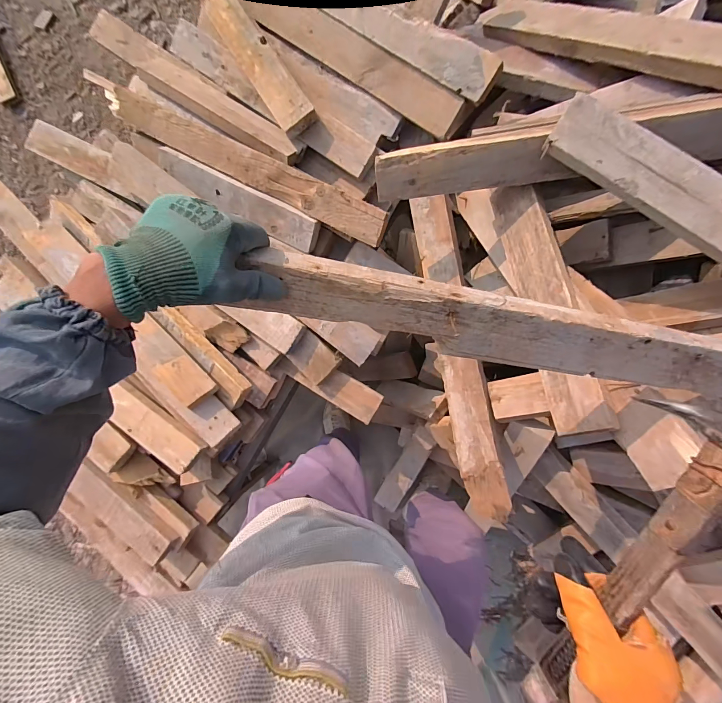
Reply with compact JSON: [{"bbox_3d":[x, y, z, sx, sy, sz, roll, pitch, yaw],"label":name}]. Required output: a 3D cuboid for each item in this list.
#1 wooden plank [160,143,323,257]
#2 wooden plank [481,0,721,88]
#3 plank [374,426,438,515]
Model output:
[{"bbox_3d":[-0.313,-0.380,0.865,0.458,0.027,0.083,27,114,3],"label":"wooden plank"},{"bbox_3d":[0.494,-0.557,0.620,0.097,0.050,0.696,-41,58,1],"label":"wooden plank"},{"bbox_3d":[0.148,0.399,1.150,0.079,0.033,0.411,26,120,9],"label":"plank"}]

